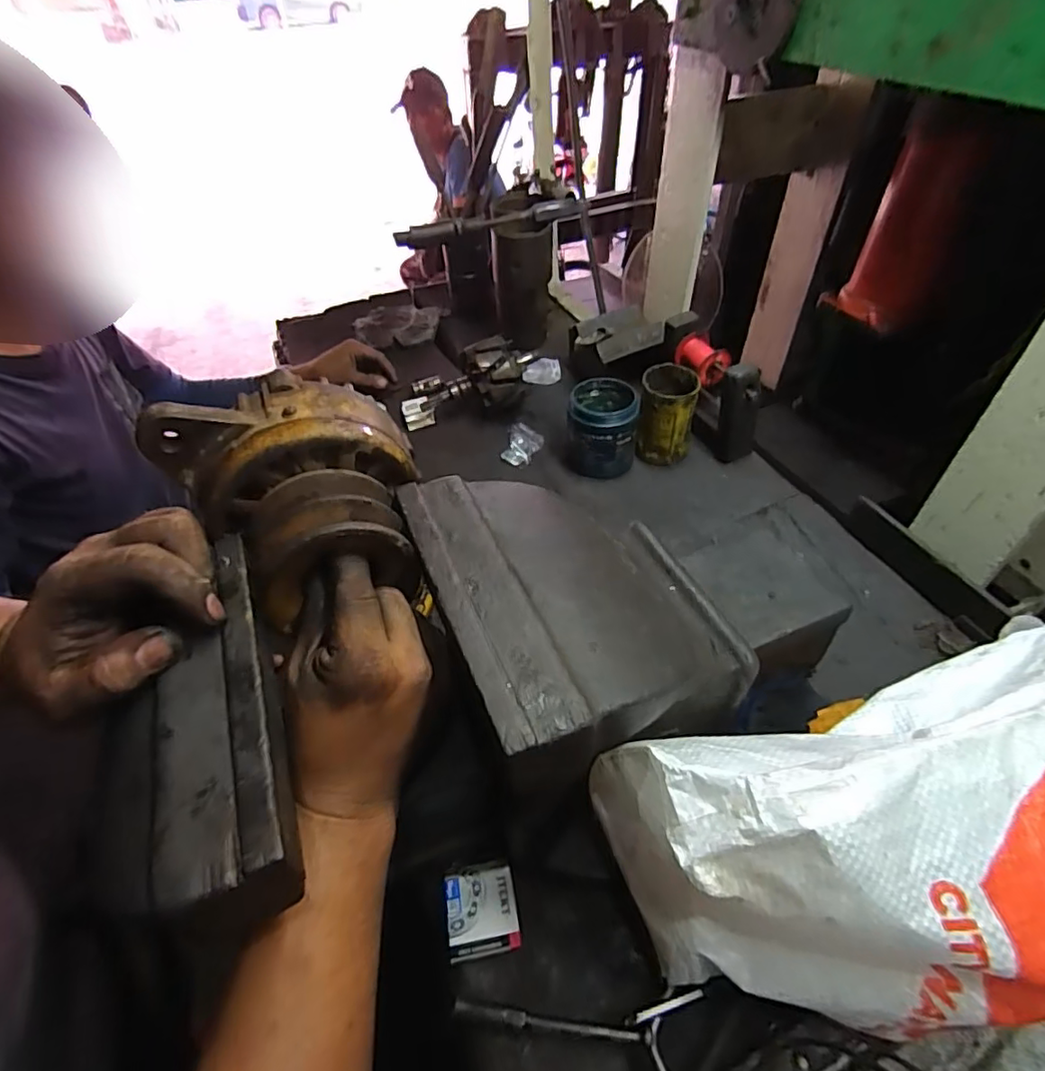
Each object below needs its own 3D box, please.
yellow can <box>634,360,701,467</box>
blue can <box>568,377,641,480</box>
[{"bbox_3d":[0.196,-0.165,0.789,0.075,0.108,0.078,7,47,9],"label":"yellow can"},{"bbox_3d":[0.110,-0.147,0.786,0.088,0.098,0.093,-1,47,1],"label":"blue can"}]

